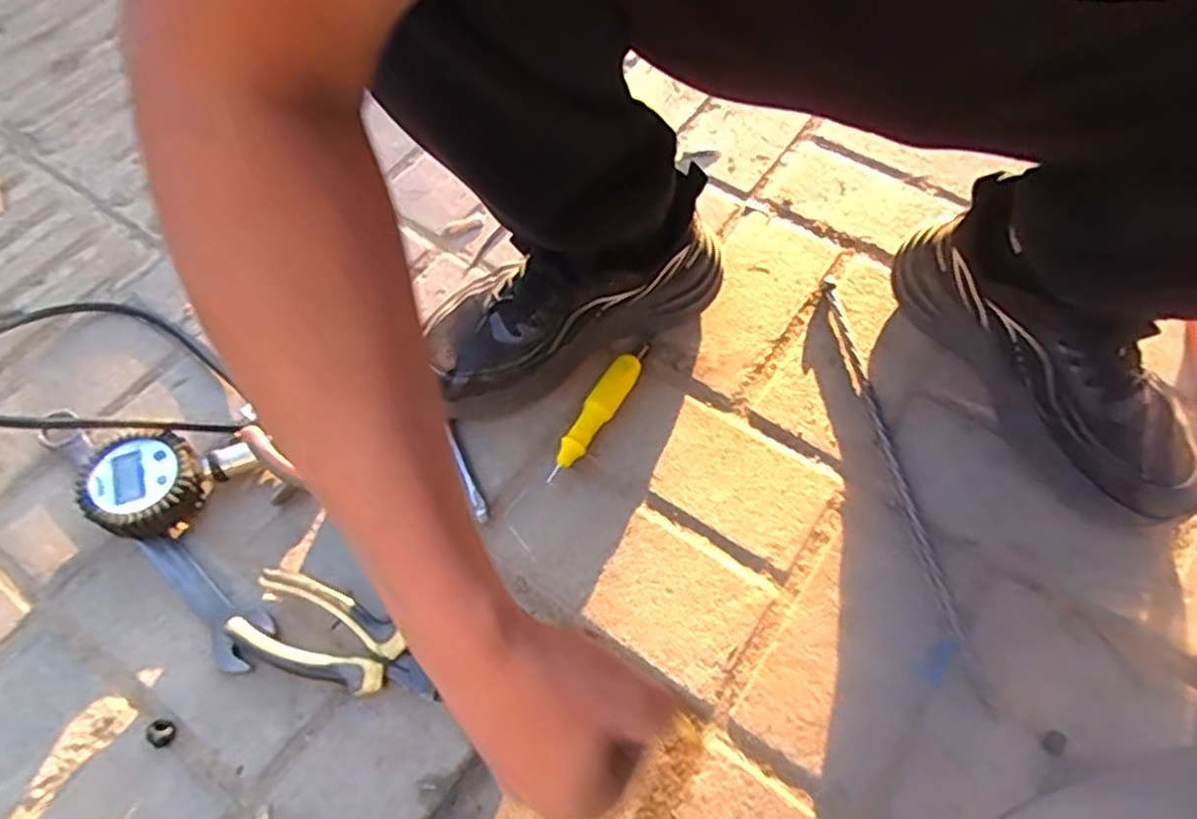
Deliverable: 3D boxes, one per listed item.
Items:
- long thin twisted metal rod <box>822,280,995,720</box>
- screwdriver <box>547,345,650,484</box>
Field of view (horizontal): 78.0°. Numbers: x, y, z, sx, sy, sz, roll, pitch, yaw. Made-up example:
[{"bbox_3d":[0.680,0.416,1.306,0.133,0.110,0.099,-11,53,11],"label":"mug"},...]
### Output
[{"bbox_3d":[0.213,0.041,0.528,0.012,0.006,0.328,-8,61,-3],"label":"long thin twisted metal rod"},{"bbox_3d":[0.001,0.000,0.559,0.022,0.019,0.128,28,65,16],"label":"screwdriver"}]

